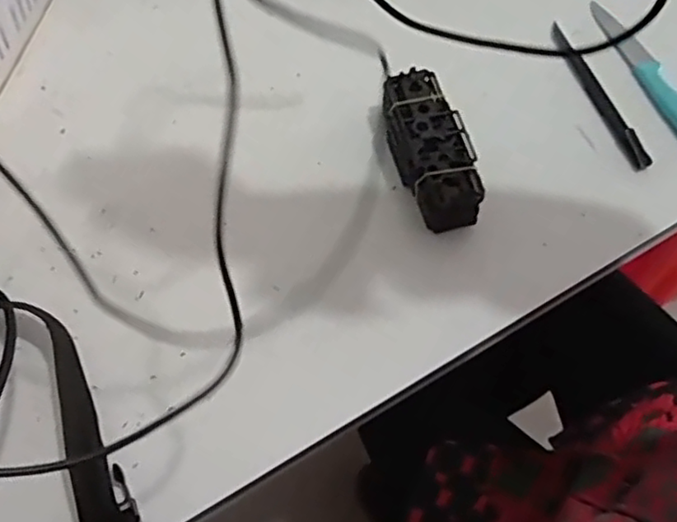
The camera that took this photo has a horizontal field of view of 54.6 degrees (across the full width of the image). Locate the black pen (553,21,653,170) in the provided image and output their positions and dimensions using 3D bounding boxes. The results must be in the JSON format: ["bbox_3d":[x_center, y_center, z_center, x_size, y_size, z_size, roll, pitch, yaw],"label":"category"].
[{"bbox_3d":[0.212,-0.137,0.536,0.016,0.010,0.148,-18,64,-9],"label":"black pen"}]

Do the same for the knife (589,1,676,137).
[{"bbox_3d":[0.261,-0.155,0.542,0.025,0.009,0.170,-17,64,-8],"label":"knife"}]

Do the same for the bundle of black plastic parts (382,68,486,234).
[{"bbox_3d":[0.066,-0.082,0.491,0.052,0.044,0.129,-14,63,-6],"label":"bundle of black plastic parts"}]

